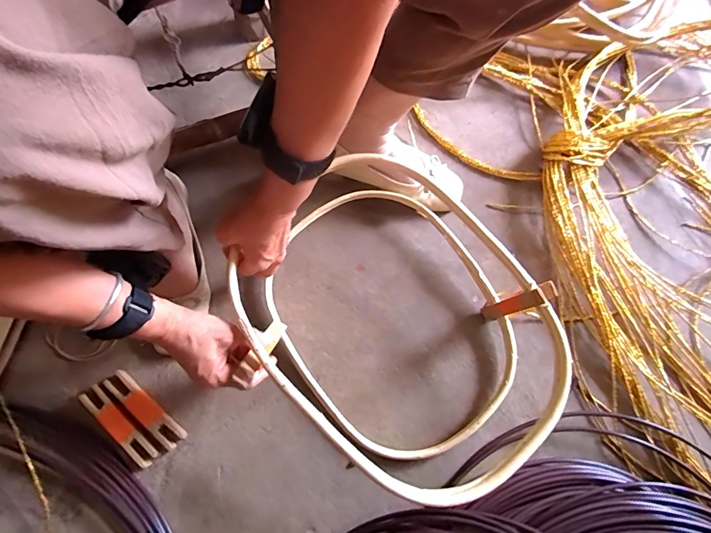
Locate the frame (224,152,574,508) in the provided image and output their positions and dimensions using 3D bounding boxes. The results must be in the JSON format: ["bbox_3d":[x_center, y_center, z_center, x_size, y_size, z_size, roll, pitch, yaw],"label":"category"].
[{"bbox_3d":[0.069,0.051,0.507,0.382,0.150,0.334,42,75,11],"label":"frame"}]

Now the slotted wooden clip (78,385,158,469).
[{"bbox_3d":[-0.286,0.193,0.496,0.119,0.024,0.025,41,75,11],"label":"slotted wooden clip"}]

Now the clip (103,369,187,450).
[{"bbox_3d":[-0.259,0.176,0.508,0.118,0.023,0.025,40,75,11],"label":"clip"}]

